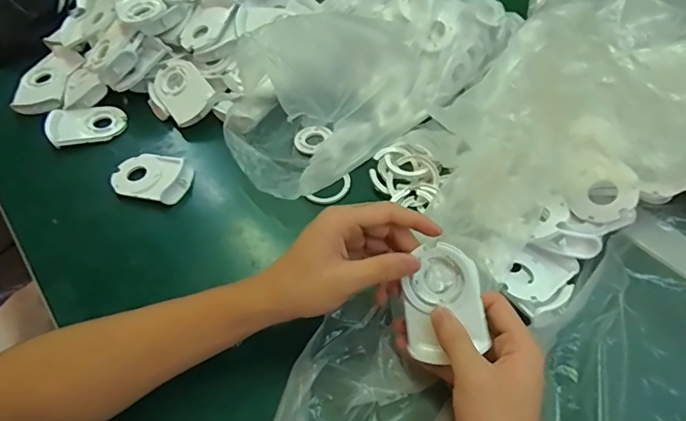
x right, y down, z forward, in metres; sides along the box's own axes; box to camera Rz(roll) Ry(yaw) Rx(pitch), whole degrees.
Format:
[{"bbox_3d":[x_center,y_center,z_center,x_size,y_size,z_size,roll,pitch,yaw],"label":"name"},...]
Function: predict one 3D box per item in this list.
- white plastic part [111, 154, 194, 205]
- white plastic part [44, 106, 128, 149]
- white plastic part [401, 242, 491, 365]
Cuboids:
[{"bbox_3d":[-0.203,-0.037,0.516,0.082,0.017,0.057,12,55,13],"label":"white plastic part"},{"bbox_3d":[-0.300,-0.103,0.572,0.084,0.018,0.053,-13,53,-6],"label":"white plastic part"},{"bbox_3d":[0.071,0.066,0.355,0.058,0.009,0.082,-13,81,26],"label":"white plastic part"}]

